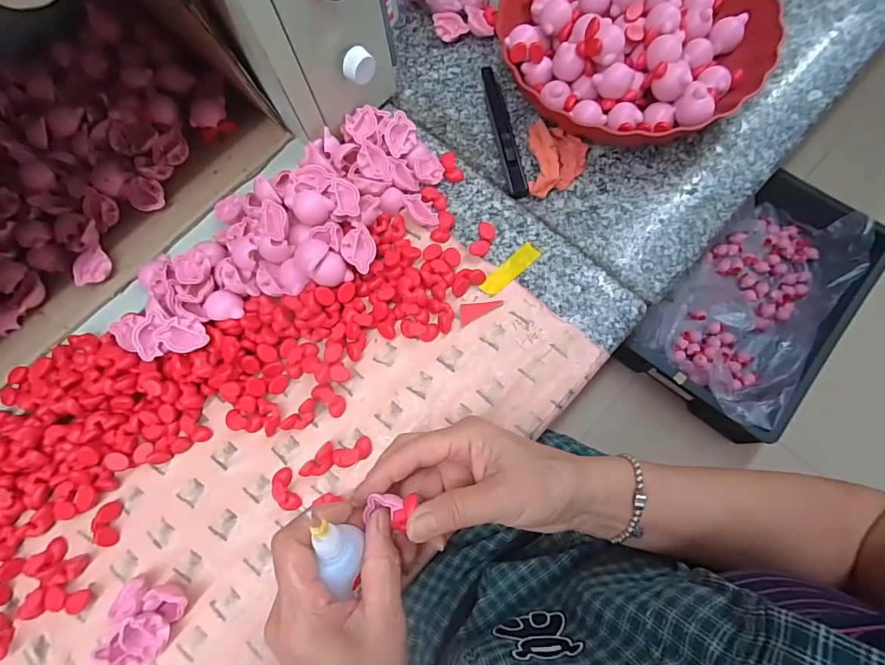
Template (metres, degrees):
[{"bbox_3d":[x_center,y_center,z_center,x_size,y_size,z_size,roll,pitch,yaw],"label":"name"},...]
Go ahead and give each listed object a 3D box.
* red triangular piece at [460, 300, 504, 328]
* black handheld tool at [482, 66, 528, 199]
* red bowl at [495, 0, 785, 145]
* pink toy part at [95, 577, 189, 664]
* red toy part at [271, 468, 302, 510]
[{"bbox_3d":[0.030,-0.021,0.373,0.039,0.004,0.015,-30,75,-5],"label":"red triangular piece"},{"bbox_3d":[0.057,-0.199,0.428,0.018,0.010,0.154,-11,74,1],"label":"black handheld tool"},{"bbox_3d":[0.177,-0.283,0.417,0.227,0.061,0.238,-1,74,4],"label":"red bowl"},{"bbox_3d":[-0.214,0.200,0.308,0.050,0.029,0.056,24,77,10],"label":"pink toy part"},{"bbox_3d":[-0.120,0.120,0.339,0.014,0.013,0.032,-25,74,-3],"label":"red toy part"}]

